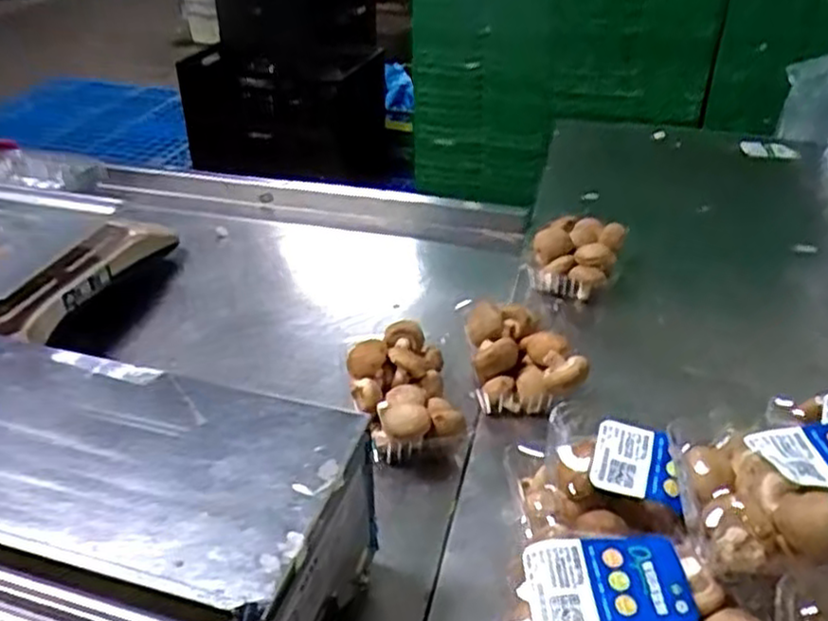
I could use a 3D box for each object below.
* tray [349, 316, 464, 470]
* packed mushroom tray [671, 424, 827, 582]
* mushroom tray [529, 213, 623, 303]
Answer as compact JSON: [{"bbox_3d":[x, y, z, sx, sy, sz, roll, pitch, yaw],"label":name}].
[{"bbox_3d":[-0.013,0.087,0.779,0.105,0.080,0.158,-5,35,-8],"label":"tray"},{"bbox_3d":[0.247,0.123,0.478,0.147,0.065,0.104,6,34,7],"label":"packed mushroom tray"},{"bbox_3d":[0.218,-0.075,1.007,0.107,0.070,0.152,16,37,21],"label":"mushroom tray"}]

